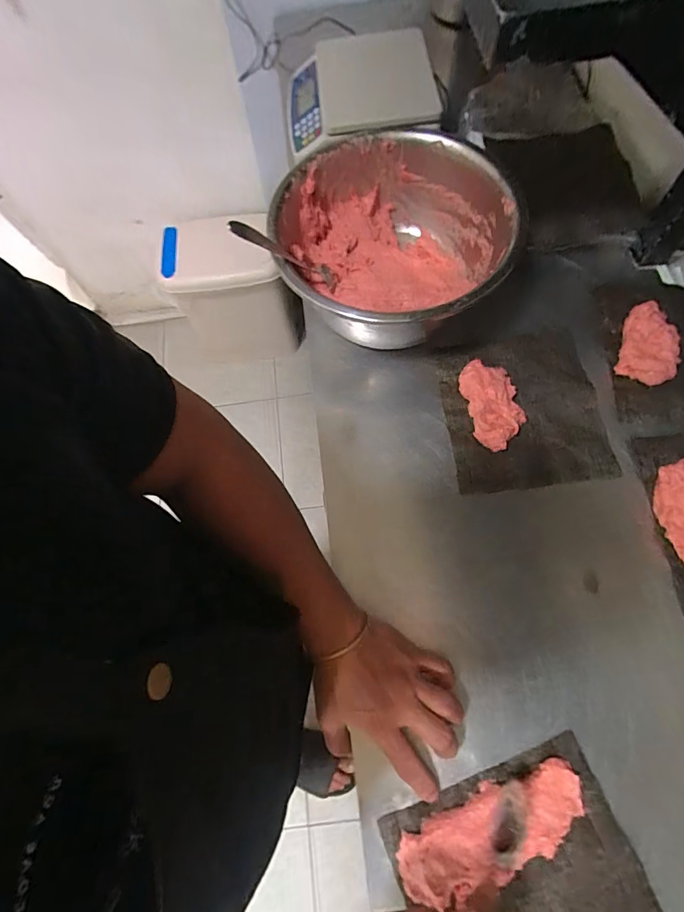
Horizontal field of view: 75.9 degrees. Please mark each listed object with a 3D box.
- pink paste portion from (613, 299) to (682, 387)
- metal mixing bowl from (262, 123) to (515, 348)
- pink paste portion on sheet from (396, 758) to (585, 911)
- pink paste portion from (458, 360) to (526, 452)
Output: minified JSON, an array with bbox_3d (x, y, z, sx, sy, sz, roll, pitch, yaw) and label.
[{"bbox_3d":[0.380,-0.138,0.541,0.063,0.025,0.101,17,71,10],"label":"pink paste portion"},{"bbox_3d":[0.063,-0.256,0.556,0.267,0.118,0.277,-1,69,3],"label":"metal mixing bowl"},{"bbox_3d":[0.134,0.333,0.385,0.173,0.017,0.061,-21,69,-5],"label":"pink paste portion on sheet"},{"bbox_3d":[0.183,-0.063,0.531,0.062,0.034,0.109,-12,69,-1],"label":"pink paste portion"}]

